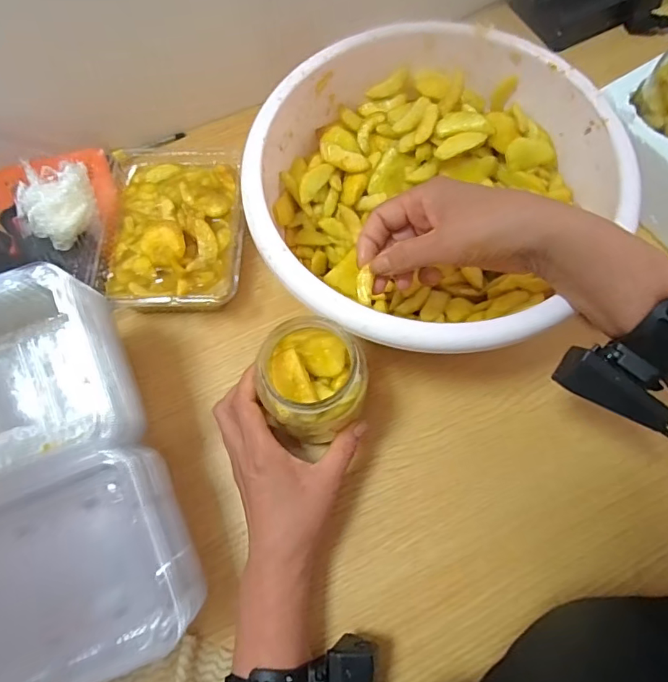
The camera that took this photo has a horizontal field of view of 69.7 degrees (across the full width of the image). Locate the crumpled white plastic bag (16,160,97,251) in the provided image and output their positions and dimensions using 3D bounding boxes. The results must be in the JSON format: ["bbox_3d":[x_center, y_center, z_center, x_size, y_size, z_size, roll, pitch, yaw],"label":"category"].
[{"bbox_3d":[-0.249,-0.124,0.433,0.057,0.038,0.066,-1,70,2],"label":"crumpled white plastic bag"}]

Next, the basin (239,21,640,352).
[{"bbox_3d":[0.073,-0.126,0.431,0.284,0.121,0.263,-1,70,2],"label":"basin"}]

